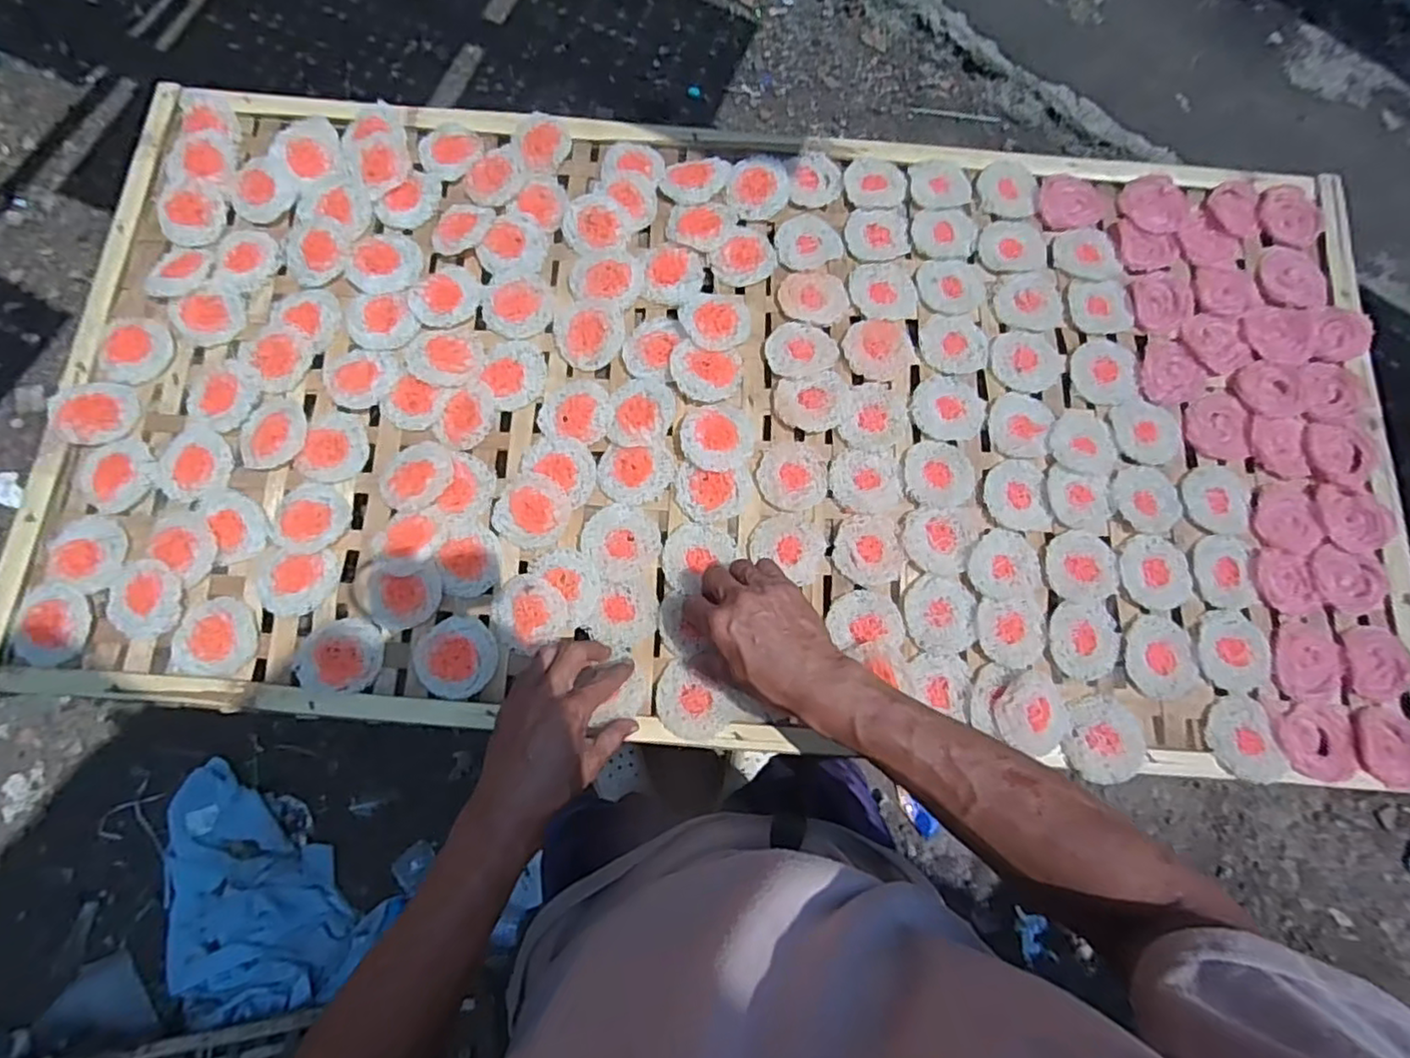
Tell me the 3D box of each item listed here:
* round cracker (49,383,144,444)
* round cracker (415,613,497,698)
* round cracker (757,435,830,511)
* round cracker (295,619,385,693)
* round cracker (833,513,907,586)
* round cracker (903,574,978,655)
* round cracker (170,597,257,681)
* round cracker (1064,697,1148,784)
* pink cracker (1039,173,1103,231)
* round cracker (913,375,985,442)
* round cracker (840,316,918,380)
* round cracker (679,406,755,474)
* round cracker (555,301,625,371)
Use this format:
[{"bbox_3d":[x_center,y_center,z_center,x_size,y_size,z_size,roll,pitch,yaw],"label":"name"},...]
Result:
[{"bbox_3d":[-0.554,-0.104,0.600,0.074,0.013,0.059,12,77,2],"label":"round cracker"},{"bbox_3d":[-0.214,0.108,0.564,0.066,0.010,0.066,0,77,-1],"label":"round cracker"},{"bbox_3d":[0.082,-0.051,0.609,0.064,0.004,0.068,0,77,-1],"label":"round cracker"},{"bbox_3d":[-0.311,0.107,0.562,0.069,0.011,0.059,5,77,0],"label":"round cracker"},{"bbox_3d":[0.148,0.017,0.592,0.061,0.004,0.062,0,77,-1],"label":"round cracker"},{"bbox_3d":[0.208,0.074,0.580,0.058,0.004,0.067,-5,78,-2],"label":"round cracker"},{"bbox_3d":[-0.421,0.093,0.566,0.067,0.004,0.066,0,77,-1],"label":"round cracker"},{"bbox_3d":[0.340,0.180,0.561,0.065,0.011,0.068,0,77,-1],"label":"round cracker"},{"bbox_3d":[0.381,-0.339,0.687,0.071,0.008,0.061,-10,78,-3],"label":"pink cracker"},{"bbox_3d":[0.231,-0.116,0.625,0.066,0.006,0.066,5,77,0],"label":"round cracker"},{"bbox_3d":[0.167,-0.174,0.635,0.067,0.004,0.062,0,77,-1],"label":"round cracker"},{"bbox_3d":[0.012,-0.083,0.605,0.065,0.010,0.062,0,77,-1],"label":"round cracker"},{"bbox_3d":[-0.109,-0.185,0.624,0.064,0.007,0.063,-11,78,-3],"label":"round cracker"}]

